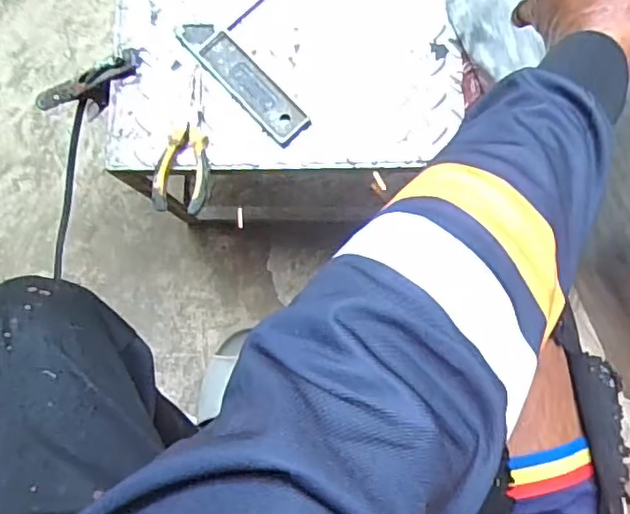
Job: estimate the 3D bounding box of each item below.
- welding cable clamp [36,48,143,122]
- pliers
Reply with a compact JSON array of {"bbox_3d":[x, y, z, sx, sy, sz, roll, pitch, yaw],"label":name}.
[{"bbox_3d":[-0.255,-0.198,0.718,0.151,0.066,0.034,-13,79,34],"label":"welding cable clamp"},{"bbox_3d":[-0.141,-0.127,0.658,0.056,0.017,0.156,4,82,5],"label":"pliers"}]

